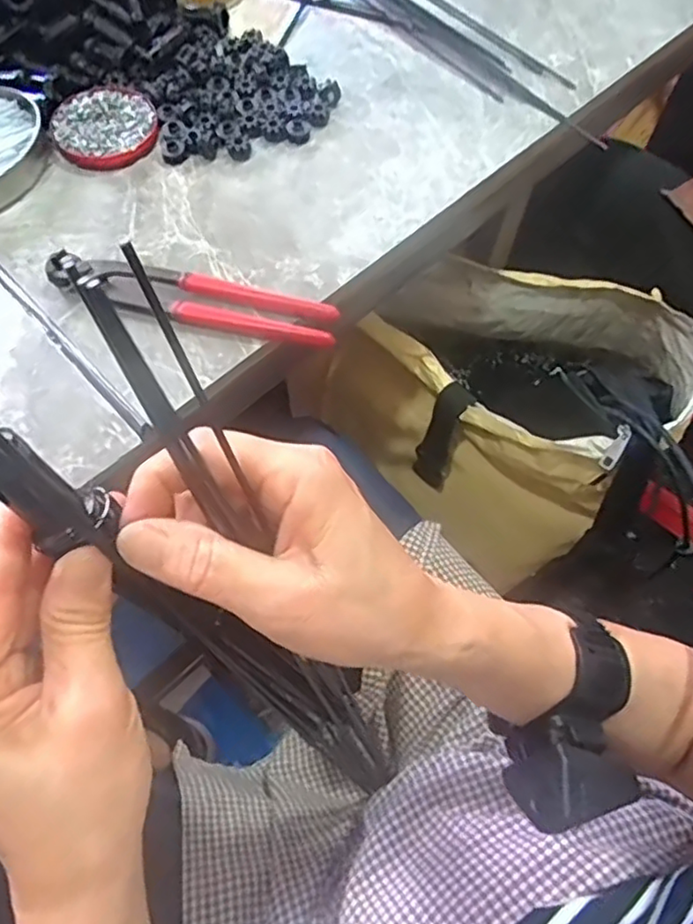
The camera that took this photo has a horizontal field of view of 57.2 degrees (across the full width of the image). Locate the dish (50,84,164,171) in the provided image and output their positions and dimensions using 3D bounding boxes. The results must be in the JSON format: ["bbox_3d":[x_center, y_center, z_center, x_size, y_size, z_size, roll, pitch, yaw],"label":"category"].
[{"bbox_3d":[-0.194,-0.270,0.512,0.080,0.013,0.075,0,66,-1],"label":"dish"}]

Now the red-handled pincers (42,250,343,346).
[{"bbox_3d":[-0.105,-0.113,0.436,0.197,0.019,0.035,14,66,5],"label":"red-handled pincers"}]

